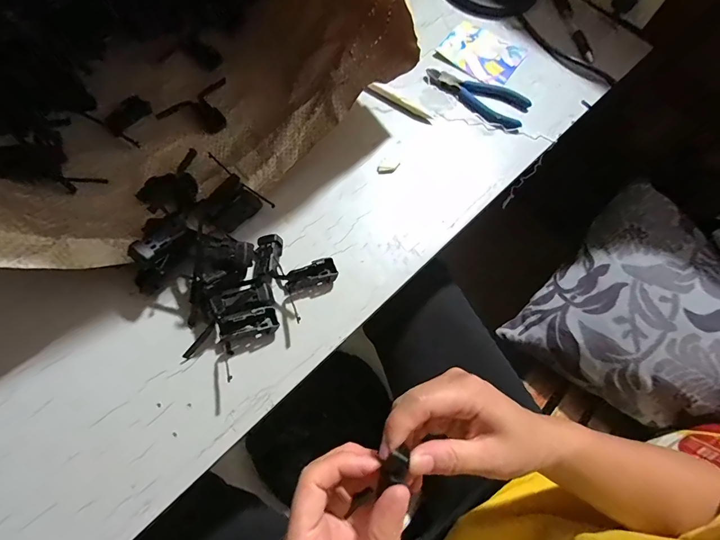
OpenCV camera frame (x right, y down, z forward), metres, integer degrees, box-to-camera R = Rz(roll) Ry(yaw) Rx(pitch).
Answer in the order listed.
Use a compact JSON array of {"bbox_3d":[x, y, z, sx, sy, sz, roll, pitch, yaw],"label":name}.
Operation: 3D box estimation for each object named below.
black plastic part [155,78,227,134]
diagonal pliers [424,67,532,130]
[{"bbox_3d":[-0.161,-0.164,0.388,0.079,0.016,0.049,-40,77,-18],"label":"black plastic part"},{"bbox_3d":[0.135,-0.204,0.440,0.126,0.013,0.051,22,68,3],"label":"diagonal pliers"}]

